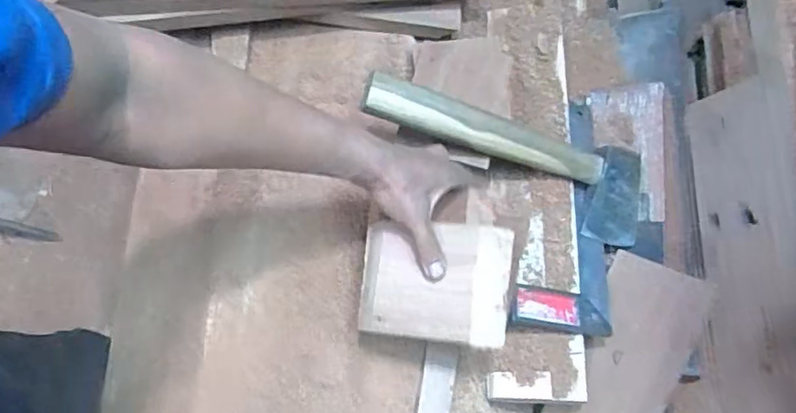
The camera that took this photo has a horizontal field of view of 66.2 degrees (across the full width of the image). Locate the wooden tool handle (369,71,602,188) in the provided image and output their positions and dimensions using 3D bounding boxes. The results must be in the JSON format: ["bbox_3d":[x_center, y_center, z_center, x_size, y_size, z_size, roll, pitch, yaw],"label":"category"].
[{"bbox_3d":[0.100,-0.079,0.671,0.287,0.032,0.040,17,72,-16],"label":"wooden tool handle"}]

